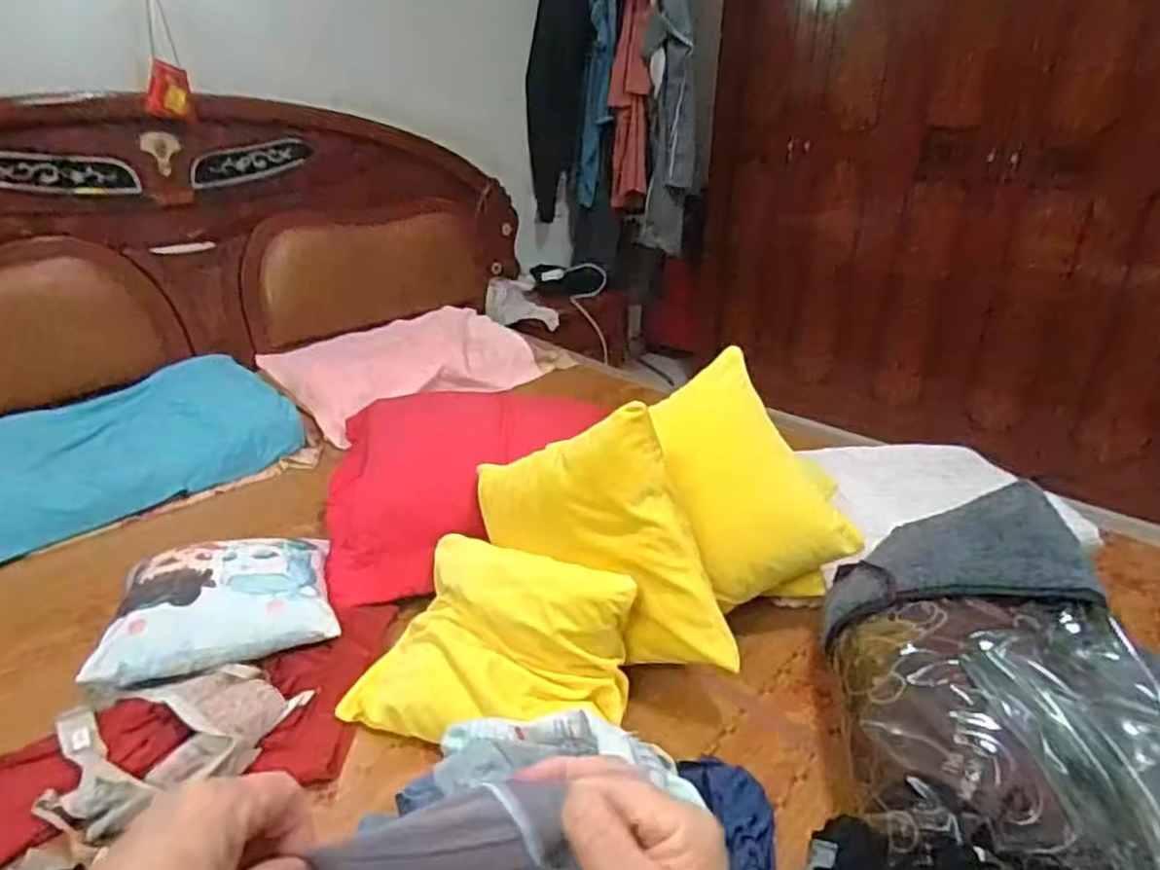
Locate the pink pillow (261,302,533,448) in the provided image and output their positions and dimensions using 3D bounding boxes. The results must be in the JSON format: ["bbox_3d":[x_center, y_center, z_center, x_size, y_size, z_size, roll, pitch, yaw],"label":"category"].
[{"bbox_3d":[-0.450,-0.192,1.906,0.646,0.124,0.440,-19,32,-34],"label":"pink pillow"}]

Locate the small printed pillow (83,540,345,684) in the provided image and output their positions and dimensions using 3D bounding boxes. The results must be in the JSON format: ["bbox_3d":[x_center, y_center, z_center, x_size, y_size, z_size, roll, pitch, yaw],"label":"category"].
[{"bbox_3d":[-0.519,0.239,1.039,0.295,0.091,0.253,-9,28,-19],"label":"small printed pillow"}]

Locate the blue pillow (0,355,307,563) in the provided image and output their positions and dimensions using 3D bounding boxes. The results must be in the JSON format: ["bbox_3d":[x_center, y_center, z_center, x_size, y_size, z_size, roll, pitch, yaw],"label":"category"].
[{"bbox_3d":[-0.962,0.034,1.442,0.374,0.135,0.703,21,33,35],"label":"blue pillow"}]

